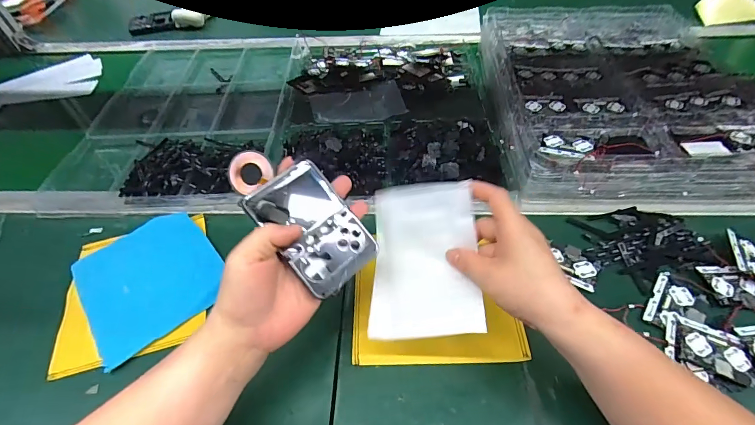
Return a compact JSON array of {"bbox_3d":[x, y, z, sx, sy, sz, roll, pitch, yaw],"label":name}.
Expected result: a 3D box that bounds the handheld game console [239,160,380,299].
[{"bbox_3d":[-0.053,0.012,0.317,0.068,0.012,0.105,-40,92,-21],"label":"handheld game console"}]

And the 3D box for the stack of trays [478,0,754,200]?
[{"bbox_3d":[0.353,-0.202,0.584,0.346,0.054,0.442,0,51,4],"label":"stack of trays"}]

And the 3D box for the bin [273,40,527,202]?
[{"bbox_3d":[0.008,-0.185,0.622,0.350,0.045,0.420,1,51,4],"label":"bin"}]

